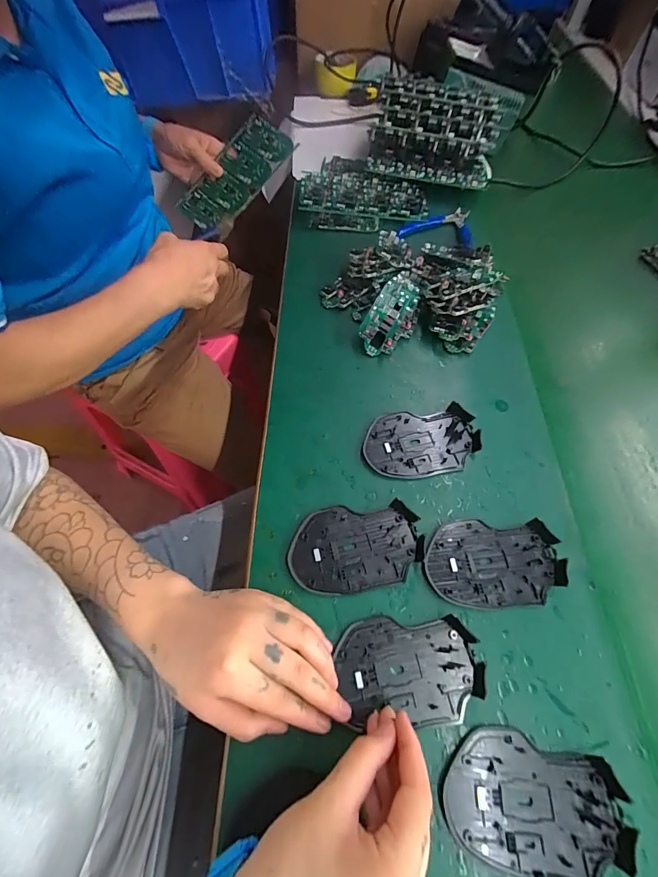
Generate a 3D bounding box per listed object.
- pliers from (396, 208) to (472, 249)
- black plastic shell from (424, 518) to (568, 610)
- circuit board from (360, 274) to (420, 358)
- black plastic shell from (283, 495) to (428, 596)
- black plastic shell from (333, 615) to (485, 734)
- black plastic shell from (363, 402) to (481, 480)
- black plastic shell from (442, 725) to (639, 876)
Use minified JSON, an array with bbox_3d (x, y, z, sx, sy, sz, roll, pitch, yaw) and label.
[{"bbox_3d":[0.156,-0.318,0.539,0.110,0.025,0.082,5,61,0],"label":"pliers"},{"bbox_3d":[0.142,0.107,0.314,0.114,0.013,0.071,0,62,-3],"label":"black plastic shell"},{"bbox_3d":[0.078,-0.147,0.428,0.054,0.011,0.111,30,82,-8],"label":"circuit board"},{"bbox_3d":[0.024,0.095,0.317,0.114,0.009,0.070,-3,62,-5],"label":"black plastic shell"},{"bbox_3d":[0.061,0.176,0.275,0.106,0.011,0.068,1,62,-3],"label":"black plastic shell"},{"bbox_3d":[0.094,0.002,0.368,0.113,0.013,0.071,-5,62,-6],"label":"black plastic shell"},{"bbox_3d":[0.137,0.244,0.240,0.113,0.011,0.071,12,62,3],"label":"black plastic shell"}]

